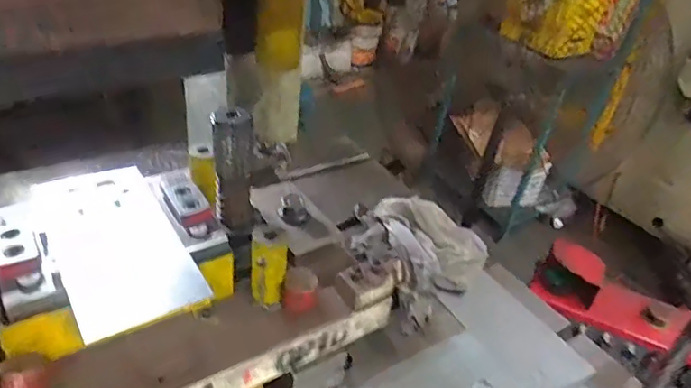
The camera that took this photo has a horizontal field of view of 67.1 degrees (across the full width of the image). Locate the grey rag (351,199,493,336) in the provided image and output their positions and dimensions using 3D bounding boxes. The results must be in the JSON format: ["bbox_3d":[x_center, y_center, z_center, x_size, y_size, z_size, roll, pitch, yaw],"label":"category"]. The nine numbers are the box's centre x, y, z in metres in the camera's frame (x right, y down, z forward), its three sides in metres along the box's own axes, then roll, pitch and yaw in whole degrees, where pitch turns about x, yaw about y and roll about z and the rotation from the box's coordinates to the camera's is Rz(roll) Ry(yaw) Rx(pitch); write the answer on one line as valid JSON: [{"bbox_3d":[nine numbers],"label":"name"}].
[{"bbox_3d":[0.119,0.098,0.885,0.237,0.078,0.194,-25,45,-38],"label":"grey rag"}]

